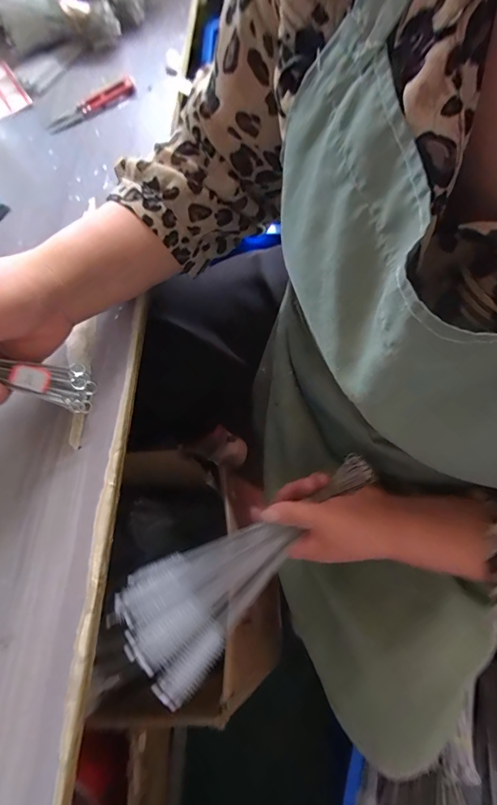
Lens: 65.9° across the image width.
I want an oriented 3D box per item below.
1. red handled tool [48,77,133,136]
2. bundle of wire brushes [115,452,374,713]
[{"bbox_3d":[-0.190,-0.359,0.463,0.118,0.006,0.029,-40,72,-13],"label":"red handled tool"},{"bbox_3d":[0.006,0.135,0.354,0.255,0.041,0.098,-36,71,-12],"label":"bundle of wire brushes"}]

